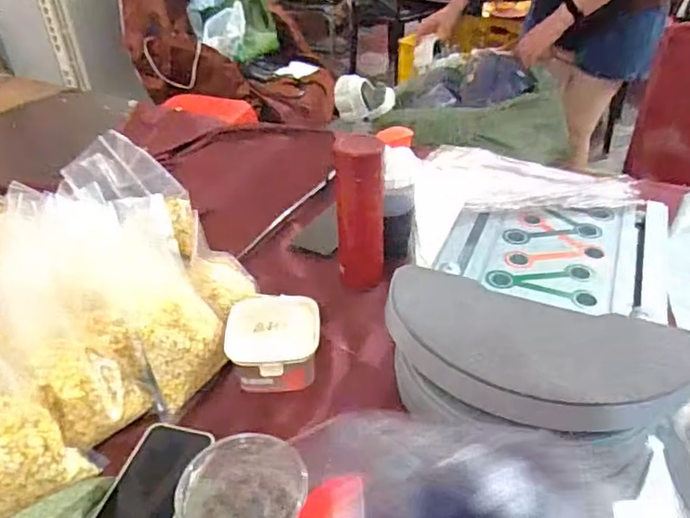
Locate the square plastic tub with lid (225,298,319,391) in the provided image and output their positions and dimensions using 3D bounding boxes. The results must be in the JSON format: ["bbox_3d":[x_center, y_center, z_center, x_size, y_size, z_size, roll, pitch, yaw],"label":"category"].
[{"bbox_3d":[-0.087,0.107,0.732,0.110,0.068,0.112,-1,36,1],"label":"square plastic tub with lid"}]

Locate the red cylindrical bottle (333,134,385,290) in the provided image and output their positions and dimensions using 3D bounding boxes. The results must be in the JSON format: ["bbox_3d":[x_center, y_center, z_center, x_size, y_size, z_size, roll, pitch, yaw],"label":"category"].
[{"bbox_3d":[0.022,-0.064,0.820,0.067,0.214,0.068,0,36,2],"label":"red cylindrical bottle"}]

